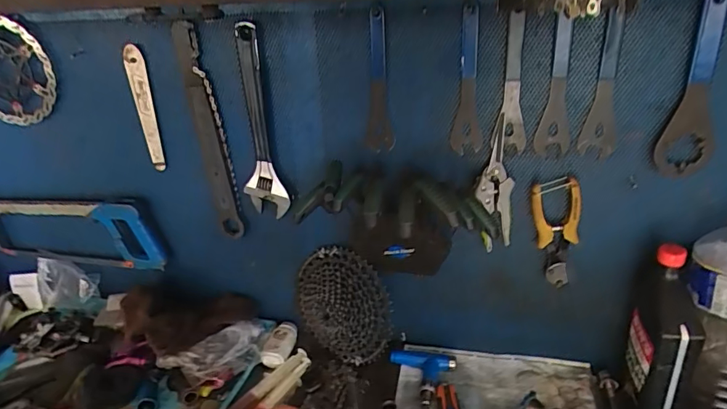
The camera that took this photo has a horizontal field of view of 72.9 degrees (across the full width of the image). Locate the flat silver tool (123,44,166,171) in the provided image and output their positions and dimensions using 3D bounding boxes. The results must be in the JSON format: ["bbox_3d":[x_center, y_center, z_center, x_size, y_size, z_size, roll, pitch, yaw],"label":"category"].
[{"bbox_3d":[-0.340,-0.146,0.765,0.033,0.200,0.007,10,34,13],"label":"flat silver tool"}]

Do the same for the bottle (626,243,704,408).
[{"bbox_3d":[0.387,0.183,0.640,0.071,0.247,0.091,9,27,25],"label":"bottle"}]

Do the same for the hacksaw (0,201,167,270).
[{"bbox_3d":[-0.554,0.055,0.918,0.380,0.140,0.030,3,25,14],"label":"hacksaw"}]

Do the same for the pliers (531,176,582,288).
[{"bbox_3d":[0.265,0.042,0.686,0.061,0.164,0.027,1,25,10],"label":"pliers"}]

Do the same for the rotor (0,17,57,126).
[{"bbox_3d":[-0.572,-0.209,0.782,0.169,0.169,0.007,14,28,4],"label":"rotor"}]

